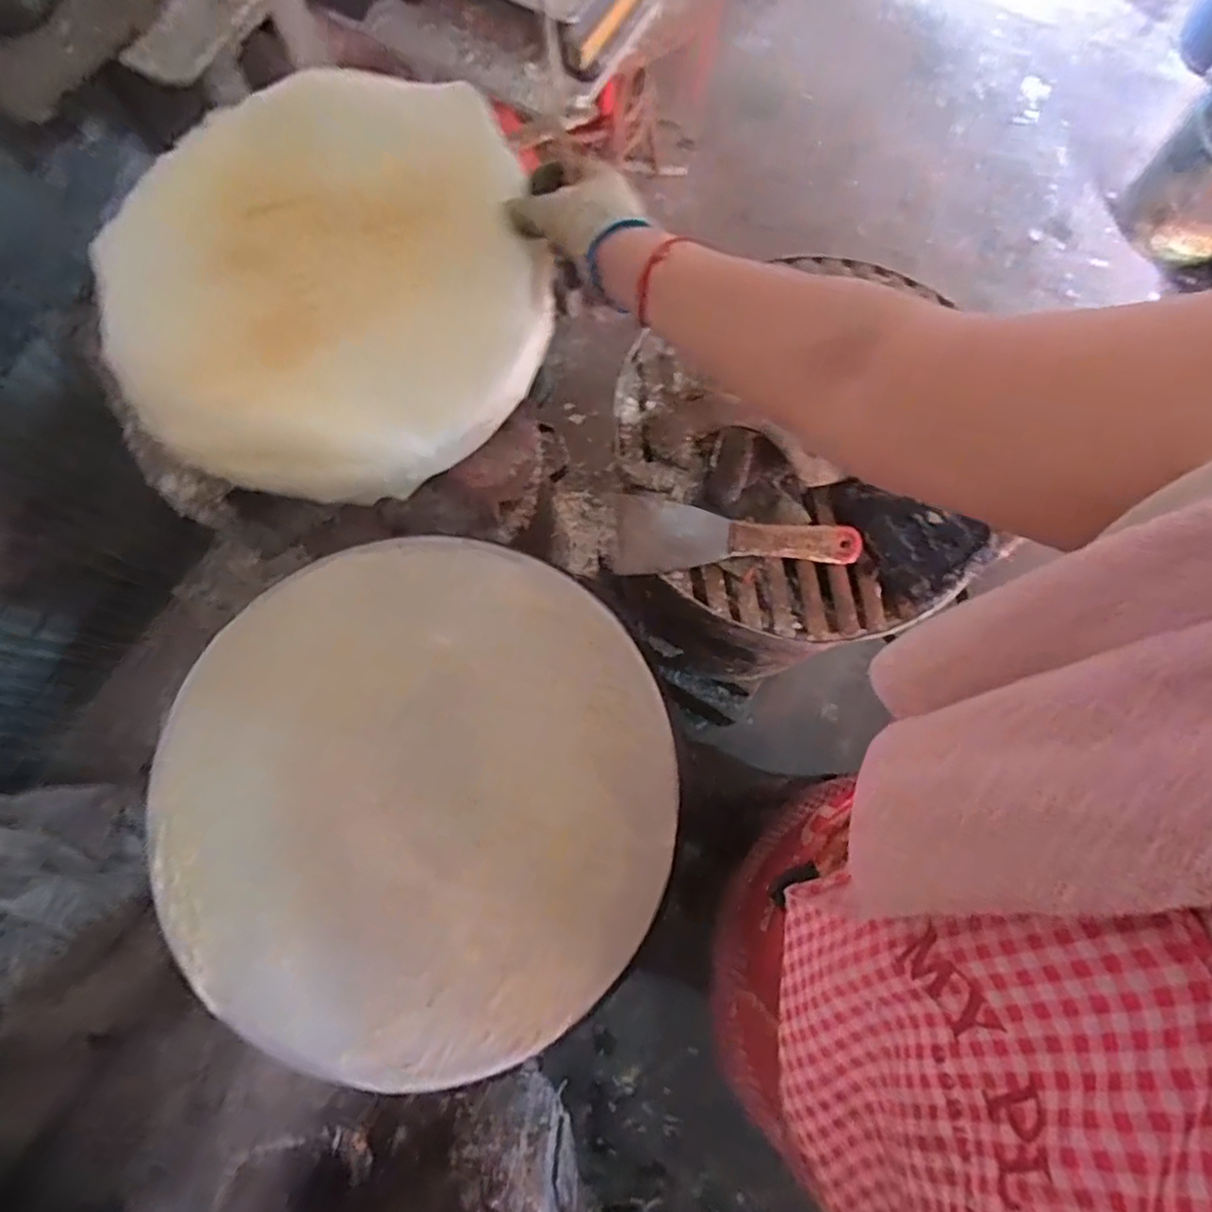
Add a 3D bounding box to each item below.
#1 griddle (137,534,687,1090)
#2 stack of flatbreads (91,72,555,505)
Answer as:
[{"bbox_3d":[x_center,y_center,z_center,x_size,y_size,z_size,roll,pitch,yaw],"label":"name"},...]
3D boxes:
[{"bbox_3d":[-0.135,0.128,0.473,0.358,0.036,0.359,0,77,2],"label":"griddle"},{"bbox_3d":[-0.238,-0.285,0.578,0.350,0.072,0.383,-22,77,-3],"label":"stack of flatbreads"}]

